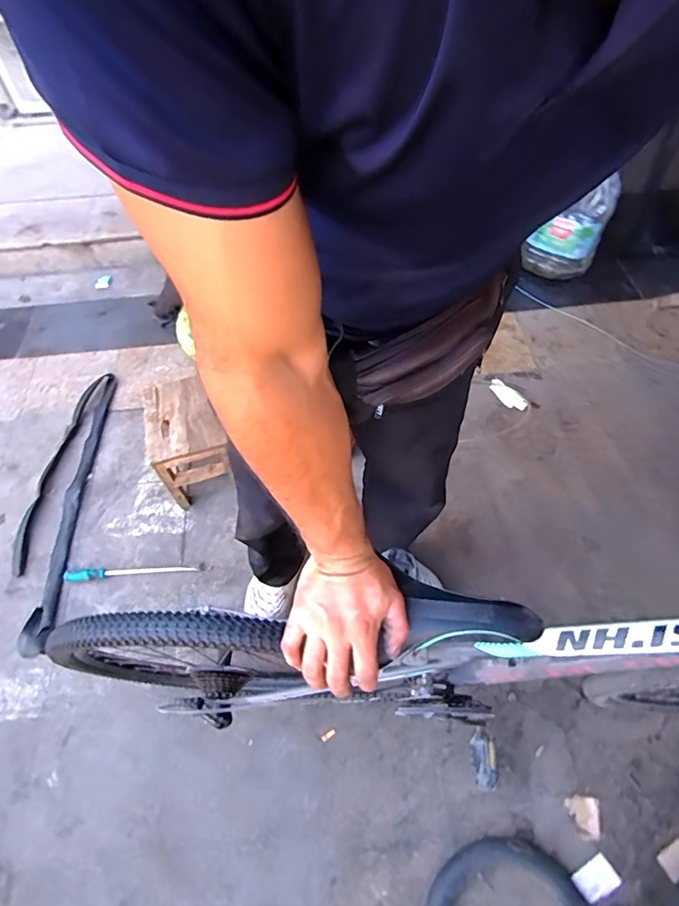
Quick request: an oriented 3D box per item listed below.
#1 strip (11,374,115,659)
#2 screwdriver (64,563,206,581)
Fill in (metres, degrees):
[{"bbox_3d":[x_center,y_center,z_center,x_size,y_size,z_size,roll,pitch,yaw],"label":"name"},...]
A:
[{"bbox_3d":[-0.836,0.088,1.459,0.156,0.048,0.877,-4,57,-1],"label":"strip"},{"bbox_3d":[-0.568,0.332,1.349,0.376,0.027,0.032,-4,57,-1],"label":"screwdriver"}]

